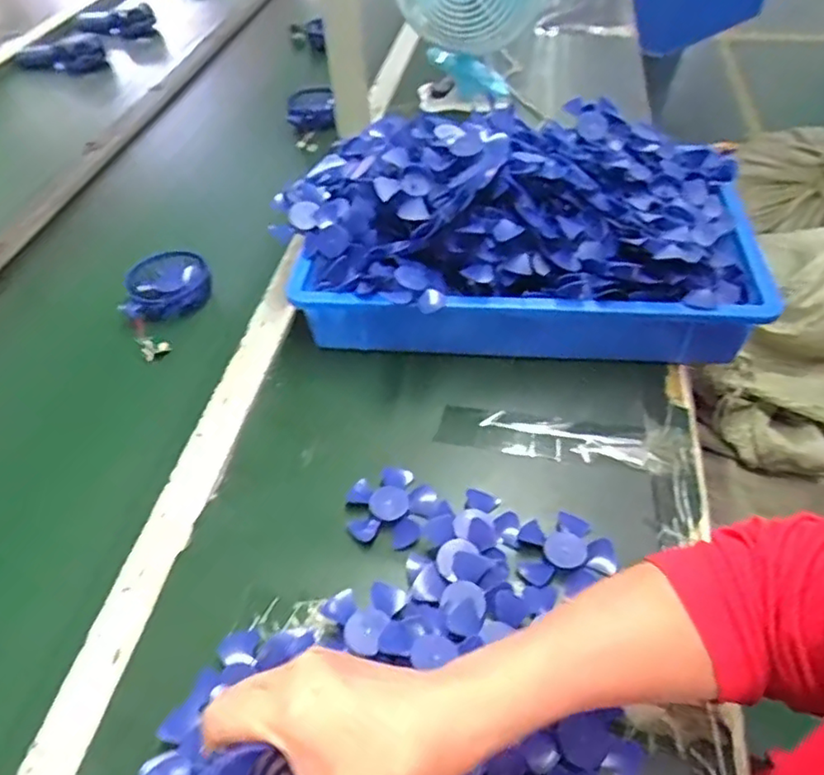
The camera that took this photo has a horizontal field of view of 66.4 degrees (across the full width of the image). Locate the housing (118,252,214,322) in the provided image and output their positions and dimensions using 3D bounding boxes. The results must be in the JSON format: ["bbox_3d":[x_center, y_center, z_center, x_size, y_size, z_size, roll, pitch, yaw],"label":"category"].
[{"bbox_3d":[-0.271,-0.112,0.701,0.094,0.034,0.093,-13,49,-9],"label":"housing"}]

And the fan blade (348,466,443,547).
[{"bbox_3d":[-0.016,0.097,0.515,0.070,0.012,0.065,-2,48,2],"label":"fan blade"}]

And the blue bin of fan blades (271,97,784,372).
[{"bbox_3d":[0.099,-0.157,0.628,0.441,0.161,0.257,2,48,5],"label":"blue bin of fan blades"}]

